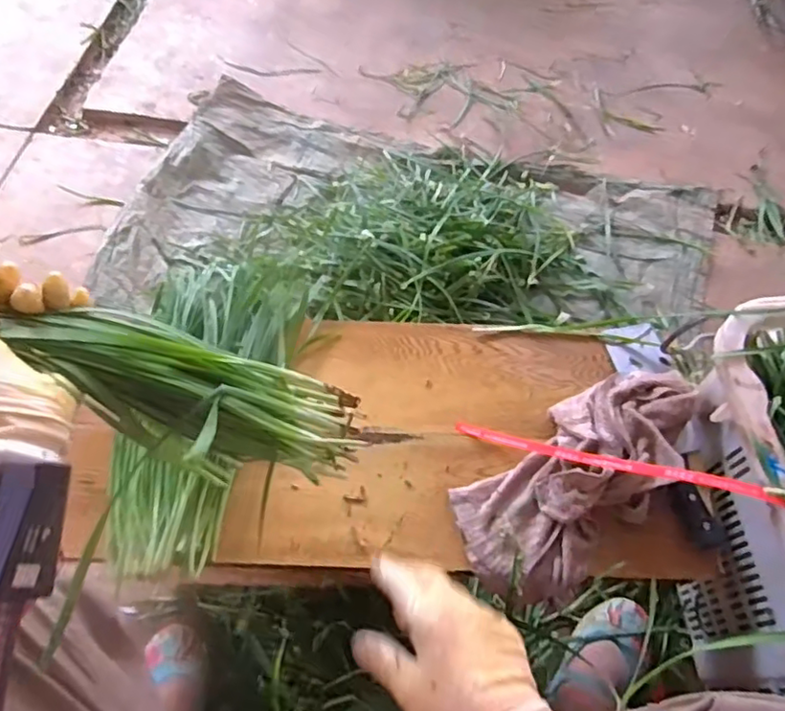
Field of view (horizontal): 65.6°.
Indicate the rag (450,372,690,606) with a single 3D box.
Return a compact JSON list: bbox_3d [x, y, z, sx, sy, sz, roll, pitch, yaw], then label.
[{"bbox_3d":[0.214,0.128,0.672,0.319,0.051,0.150,-33,66,-17],"label":"rag"}]

